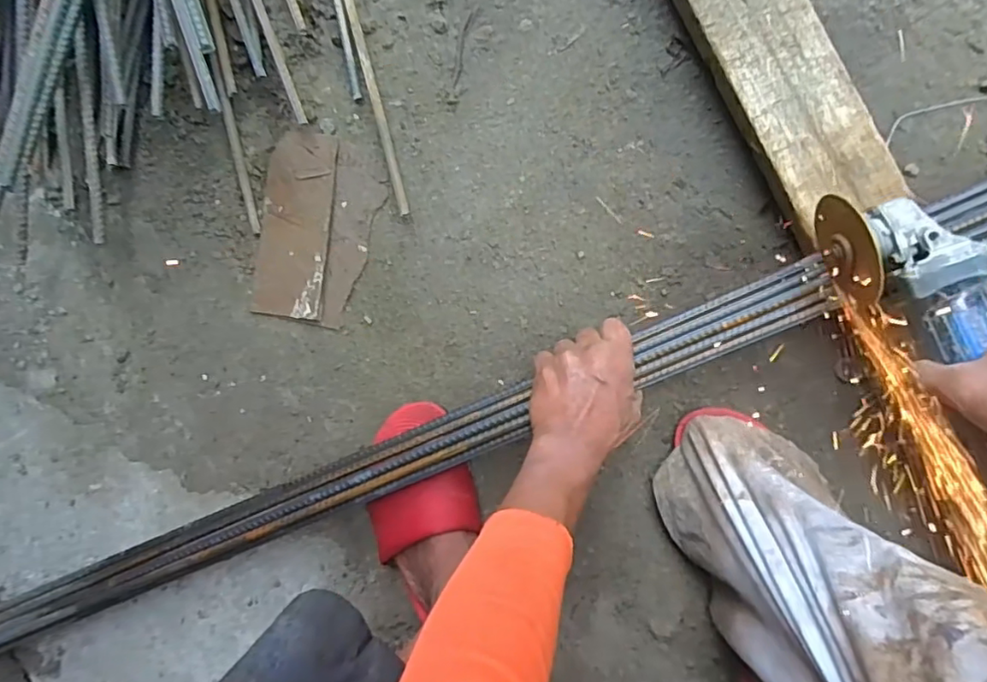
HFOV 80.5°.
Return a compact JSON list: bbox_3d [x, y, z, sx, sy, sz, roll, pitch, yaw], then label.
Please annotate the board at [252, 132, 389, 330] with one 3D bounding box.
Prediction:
[{"bbox_3d":[-0.192,-0.119,0.621,0.122,0.014,0.193,12,89,6],"label":"board"}]

